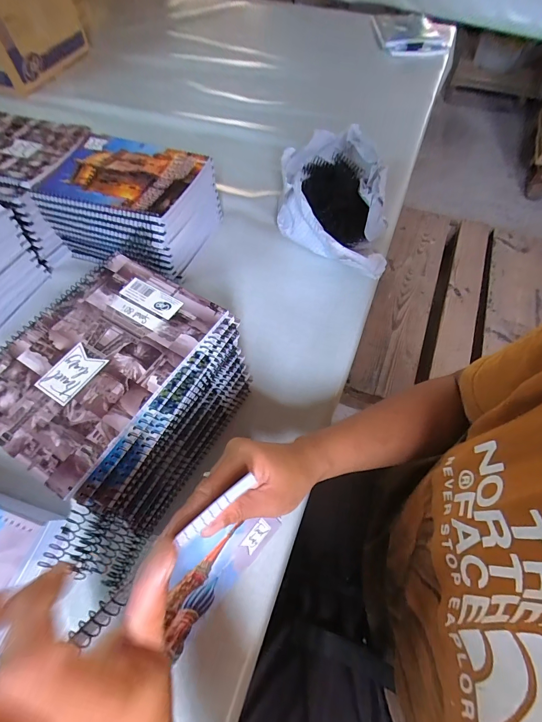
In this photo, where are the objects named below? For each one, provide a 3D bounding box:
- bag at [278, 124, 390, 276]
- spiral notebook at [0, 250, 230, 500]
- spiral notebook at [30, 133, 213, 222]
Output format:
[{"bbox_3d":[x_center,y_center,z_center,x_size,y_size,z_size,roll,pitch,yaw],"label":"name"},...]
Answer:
[{"bbox_3d":[0.095,-0.237,0.509,0.161,0.093,0.266,-3,60,-1],"label":"bag"},{"bbox_3d":[-0.155,-0.009,0.291,0.143,0.005,0.193,28,63,16],"label":"spiral notebook"},{"bbox_3d":[-0.202,-0.254,0.446,0.195,0.009,0.148,16,61,10],"label":"spiral notebook"}]

